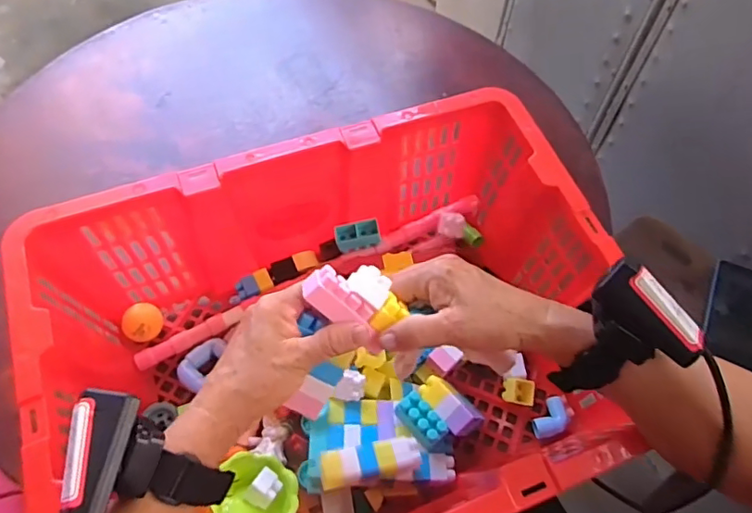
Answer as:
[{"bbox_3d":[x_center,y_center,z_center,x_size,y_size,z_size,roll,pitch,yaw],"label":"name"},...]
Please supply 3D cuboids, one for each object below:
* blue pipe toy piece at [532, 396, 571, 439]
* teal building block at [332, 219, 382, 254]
[{"bbox_3d":[0.174,0.161,0.544,0.028,0.015,0.042,40,66,20],"label":"blue pipe toy piece"},{"bbox_3d":[-0.020,-0.024,0.603,0.048,0.020,0.026,-11,60,-8],"label":"teal building block"}]

